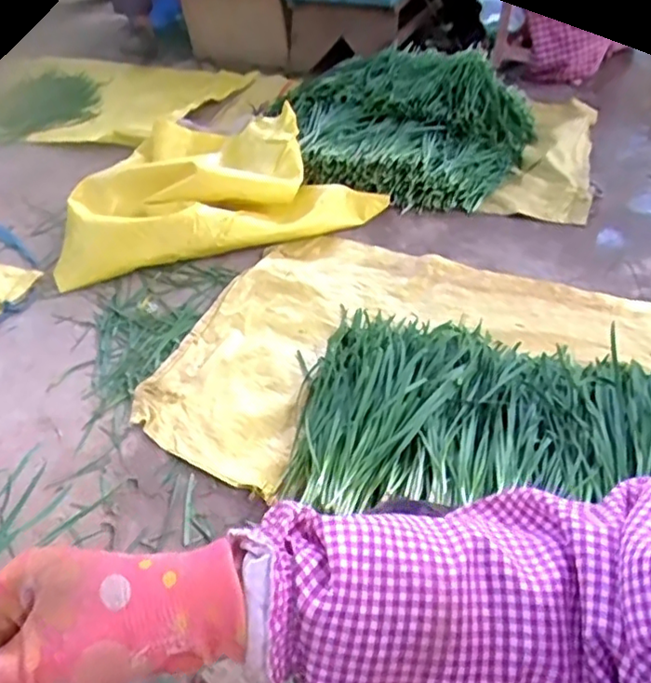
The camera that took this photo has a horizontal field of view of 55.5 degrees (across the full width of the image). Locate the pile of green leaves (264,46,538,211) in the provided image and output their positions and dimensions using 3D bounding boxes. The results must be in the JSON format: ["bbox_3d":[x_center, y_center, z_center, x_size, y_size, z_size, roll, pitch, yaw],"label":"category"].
[{"bbox_3d":[0.167,-0.515,1.441,0.564,0.183,0.440,17,48,23],"label":"pile of green leaves"}]

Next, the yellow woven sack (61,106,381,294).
[{"bbox_3d":[-0.254,-0.362,1.342,0.627,0.135,0.452,-14,44,-8],"label":"yellow woven sack"}]

